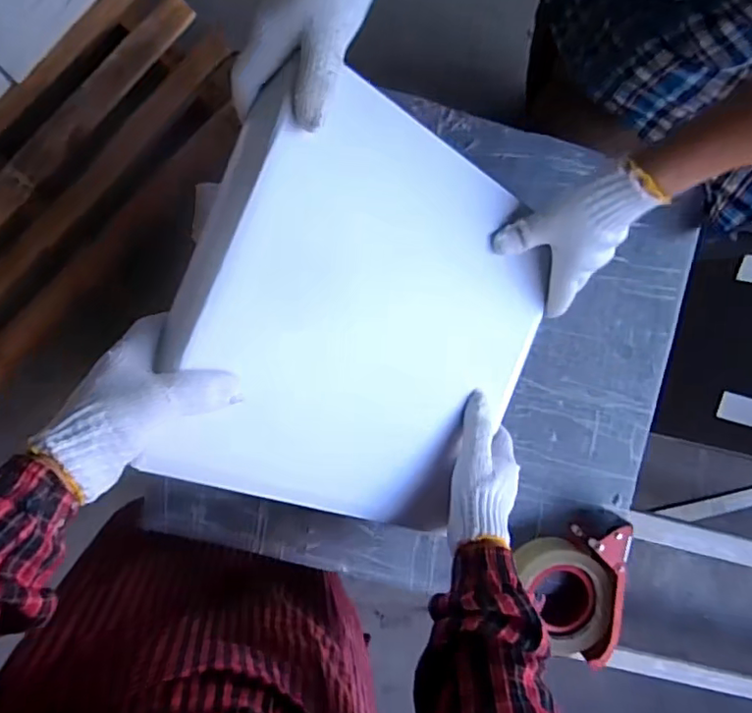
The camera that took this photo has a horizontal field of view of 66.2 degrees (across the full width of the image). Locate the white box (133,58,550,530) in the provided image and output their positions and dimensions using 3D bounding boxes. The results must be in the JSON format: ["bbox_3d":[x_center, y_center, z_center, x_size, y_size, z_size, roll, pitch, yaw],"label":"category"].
[{"bbox_3d":[-0.001,-0.026,0.485,0.313,0.045,0.313,21,92,-32],"label":"white box"}]

